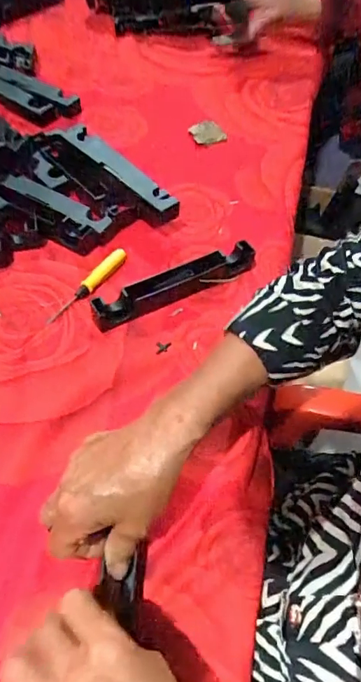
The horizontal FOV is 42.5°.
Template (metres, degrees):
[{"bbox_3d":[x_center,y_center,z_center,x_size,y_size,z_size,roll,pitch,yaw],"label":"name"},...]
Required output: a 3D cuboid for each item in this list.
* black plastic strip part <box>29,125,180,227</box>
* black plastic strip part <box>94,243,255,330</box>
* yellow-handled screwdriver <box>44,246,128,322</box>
[{"bbox_3d":[-0.099,-0.210,0.581,0.214,0.030,0.064,38,62,22],"label":"black plastic strip part"},{"bbox_3d":[-0.004,-0.063,0.508,0.192,0.030,0.028,-24,61,-19],"label":"black plastic strip part"},{"bbox_3d":[-0.098,-0.062,0.506,0.016,0.011,0.121,30,59,16],"label":"yellow-handled screwdriver"}]

